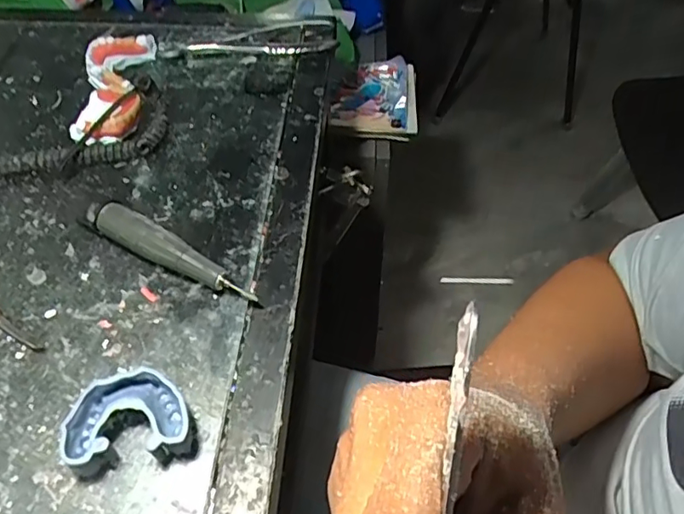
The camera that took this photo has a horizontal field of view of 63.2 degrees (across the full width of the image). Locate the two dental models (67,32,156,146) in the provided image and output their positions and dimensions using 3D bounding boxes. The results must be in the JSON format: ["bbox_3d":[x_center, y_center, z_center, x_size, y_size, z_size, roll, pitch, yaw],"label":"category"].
[{"bbox_3d":[-0.221,-0.163,0.540,0.063,0.035,0.140,-4,52,-4],"label":"two dental models"}]

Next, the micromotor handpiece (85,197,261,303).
[{"bbox_3d":[-0.130,-0.001,0.419,0.145,0.028,0.024,28,56,19],"label":"micromotor handpiece"}]

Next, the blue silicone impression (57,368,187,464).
[{"bbox_3d":[-0.129,0.098,0.338,0.070,0.025,0.050,-9,53,-9],"label":"blue silicone impression"}]

